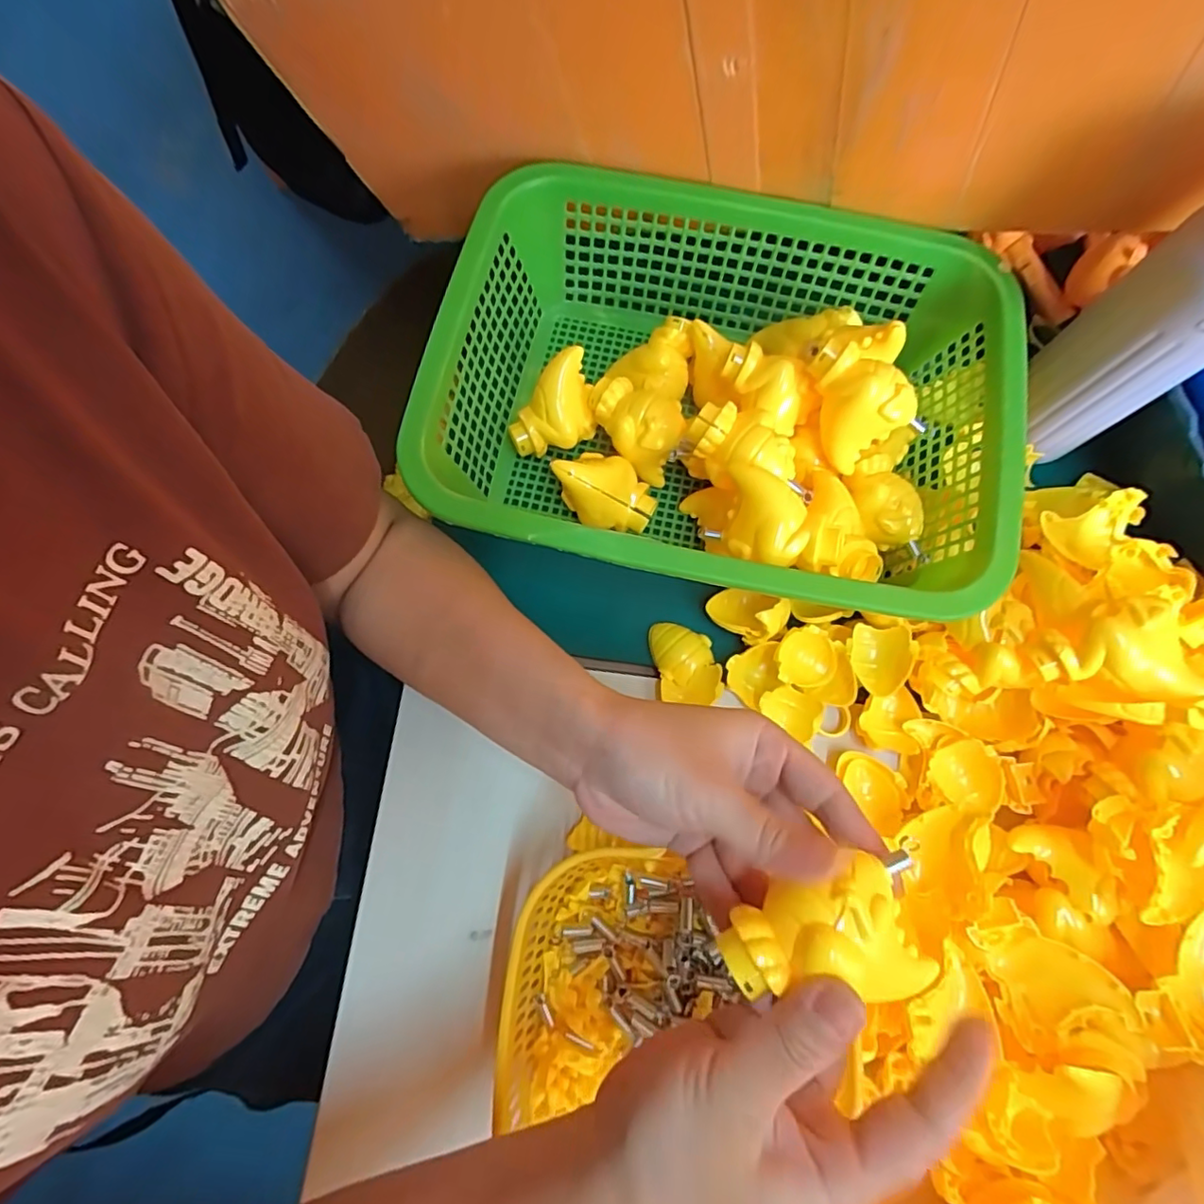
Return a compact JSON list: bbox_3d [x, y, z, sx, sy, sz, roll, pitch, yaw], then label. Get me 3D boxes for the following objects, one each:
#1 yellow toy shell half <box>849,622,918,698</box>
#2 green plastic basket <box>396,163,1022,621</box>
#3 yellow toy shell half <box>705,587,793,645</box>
[{"bbox_3d":[0.179,0.037,0.371,0.036,0.018,0.042,4,83,25],"label":"yellow toy shell half"},{"bbox_3d":[0.071,-0.130,0.391,0.340,0.098,0.262,12,76,3],"label":"green plastic basket"},{"bbox_3d":[0.094,0.006,0.375,0.047,0.026,0.034,28,77,6],"label":"yellow toy shell half"}]

